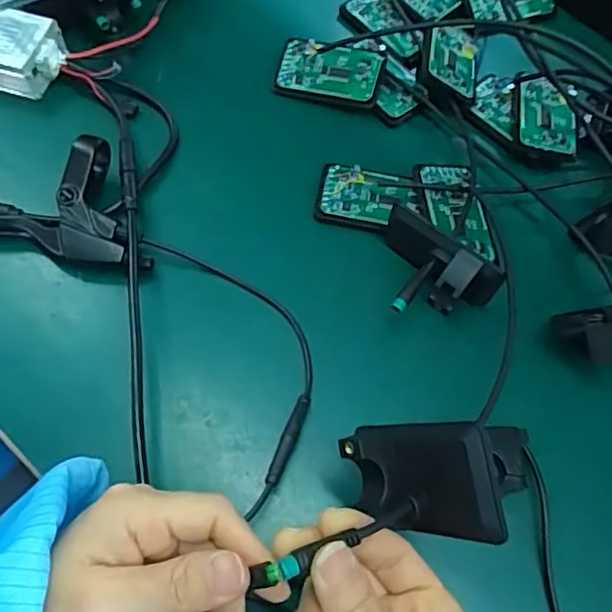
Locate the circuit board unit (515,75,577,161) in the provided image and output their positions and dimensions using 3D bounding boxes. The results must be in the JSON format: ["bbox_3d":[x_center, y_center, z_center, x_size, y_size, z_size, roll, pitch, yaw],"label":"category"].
[{"bbox_3d":[0.177,-0.140,0.448,0.044,0.017,0.065,9,64,1],"label":"circuit board unit"}]

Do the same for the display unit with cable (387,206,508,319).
[{"bbox_3d":[0.076,-0.019,0.379,0.079,0.050,0.044,35,67,13],"label":"display unit with cable"}]

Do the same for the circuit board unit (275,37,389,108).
[{"bbox_3d":[0.017,-0.177,0.457,0.079,0.007,0.046,13,84,8],"label":"circuit board unit"}]

